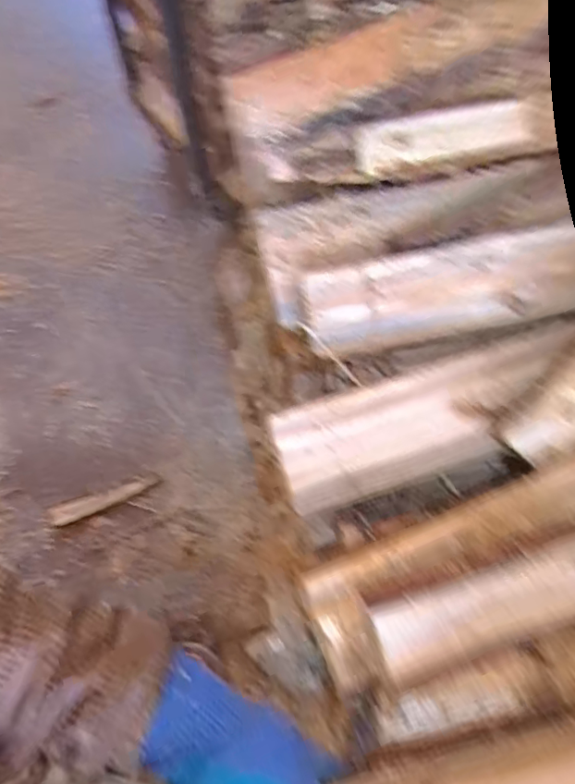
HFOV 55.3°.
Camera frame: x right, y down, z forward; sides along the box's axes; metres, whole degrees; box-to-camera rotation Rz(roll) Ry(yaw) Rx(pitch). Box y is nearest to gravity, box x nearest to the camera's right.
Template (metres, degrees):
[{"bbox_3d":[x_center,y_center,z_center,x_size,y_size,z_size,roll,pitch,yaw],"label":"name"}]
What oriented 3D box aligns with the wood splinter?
[{"bbox_3d":[-0.396,0.233,1.201,0.239,0.014,0.045,-19,67,-11],"label":"wood splinter"}]

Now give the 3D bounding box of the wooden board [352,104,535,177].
[{"bbox_3d":[0.111,-0.179,0.391,0.125,0.022,0.032,-10,66,-7],"label":"wooden board"}]

